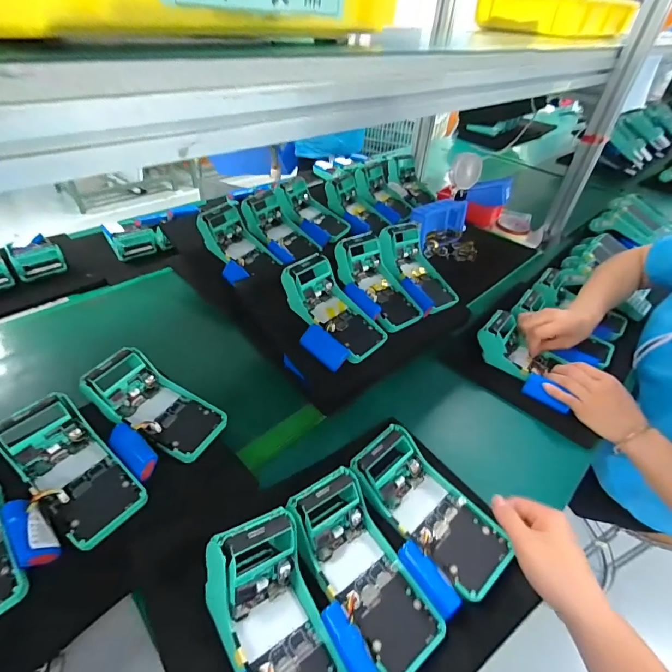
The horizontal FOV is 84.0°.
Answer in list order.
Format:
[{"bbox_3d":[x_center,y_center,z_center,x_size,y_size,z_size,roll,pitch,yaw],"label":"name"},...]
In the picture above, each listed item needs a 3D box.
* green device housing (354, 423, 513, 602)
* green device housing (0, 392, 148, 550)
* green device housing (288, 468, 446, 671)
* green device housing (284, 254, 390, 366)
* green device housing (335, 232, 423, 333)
[{"bbox_3d":[0.100,0.180,0.400,0.078,0.055,0.166,-29,51,-33],"label":"green device housing"},{"bbox_3d":[-0.289,0.144,0.405,0.175,0.051,0.079,39,51,18],"label":"green device housing"},{"bbox_3d":[0.022,0.224,0.364,0.083,0.051,0.170,-24,67,-29],"label":"green device housing"},{"bbox_3d":[-0.003,-0.040,0.560,0.173,0.051,0.082,47,51,4],"label":"green device housing"},{"bbox_3d":[0.066,-0.085,0.623,0.083,0.056,0.175,-25,76,-30],"label":"green device housing"}]

